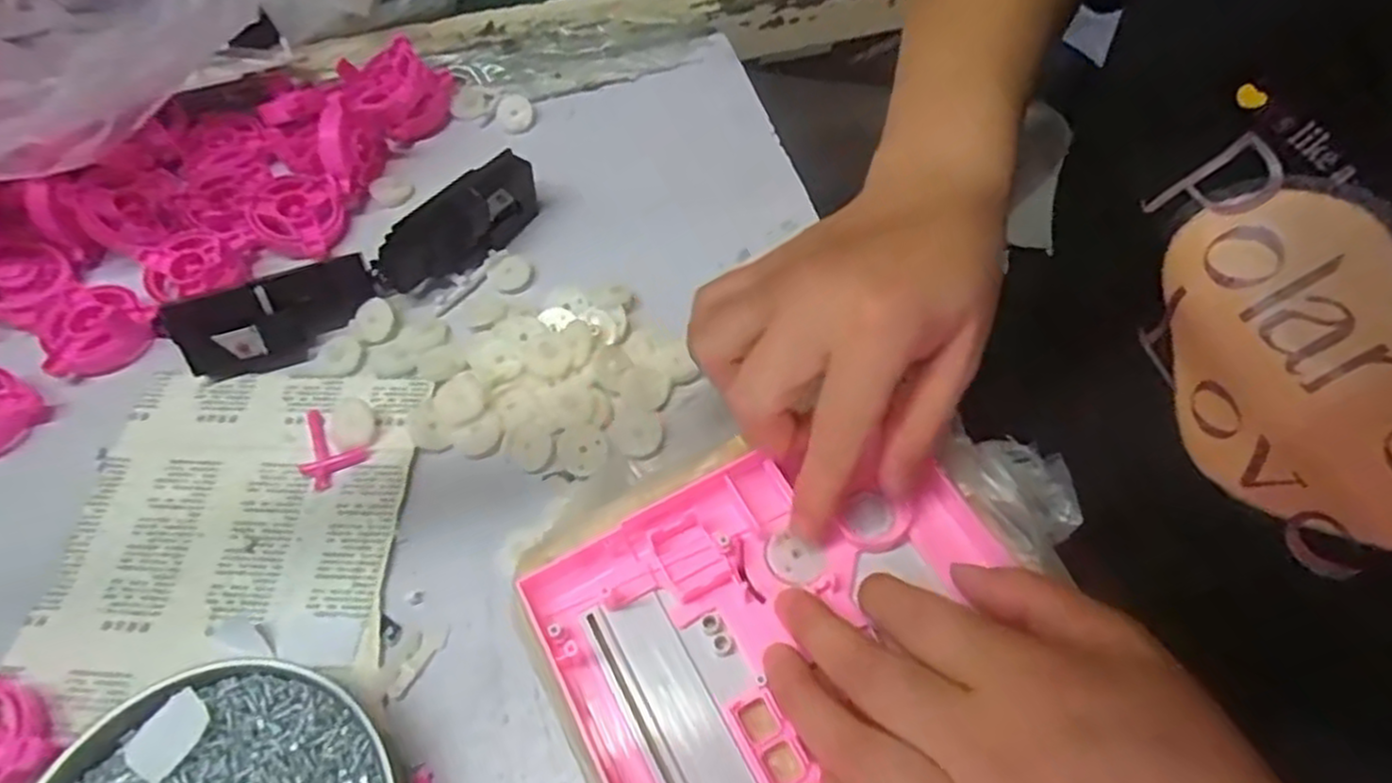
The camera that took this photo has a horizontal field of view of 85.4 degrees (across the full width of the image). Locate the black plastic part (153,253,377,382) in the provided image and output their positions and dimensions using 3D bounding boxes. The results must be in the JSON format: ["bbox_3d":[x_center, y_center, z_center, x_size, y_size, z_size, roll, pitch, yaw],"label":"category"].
[{"bbox_3d":[-0.210,-0.036,0.380,0.093,0.044,0.016,-22,19,-21],"label":"black plastic part"}]

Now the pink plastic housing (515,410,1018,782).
[{"bbox_3d":[0.036,0.087,0.272,0.164,0.014,0.134,-24,61,-14],"label":"pink plastic housing"}]

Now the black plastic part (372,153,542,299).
[{"bbox_3d":[-0.129,-0.088,0.403,0.036,0.035,0.095,31,63,18],"label":"black plastic part"}]

